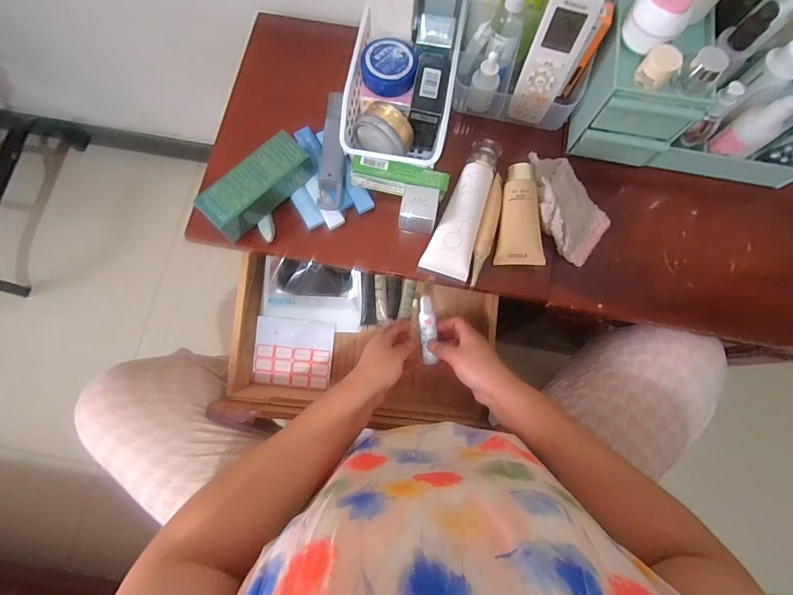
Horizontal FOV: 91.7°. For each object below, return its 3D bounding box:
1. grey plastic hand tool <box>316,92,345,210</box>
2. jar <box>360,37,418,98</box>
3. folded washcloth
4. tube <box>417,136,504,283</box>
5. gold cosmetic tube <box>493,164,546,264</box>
[{"bbox_3d":[-0.079,-0.177,0.472,0.029,0.026,0.133,3,97,0],"label":"grey plastic hand tool"},{"bbox_3d":[-0.009,-0.277,0.463,0.066,0.020,0.065,0,77,0],"label":"jar"},{"bbox_3d":[0.211,-0.120,0.486,0.081,0.044,0.146,-28,79,-7],"label":"folded washcloth"},{"bbox_3d":[0.087,-0.114,0.479,0.056,0.027,0.181,20,78,4],"label":"tube"},{"bbox_3d":[0.156,-0.102,0.483,0.053,0.041,0.126,5,77,1],"label":"gold cosmetic tube"}]

